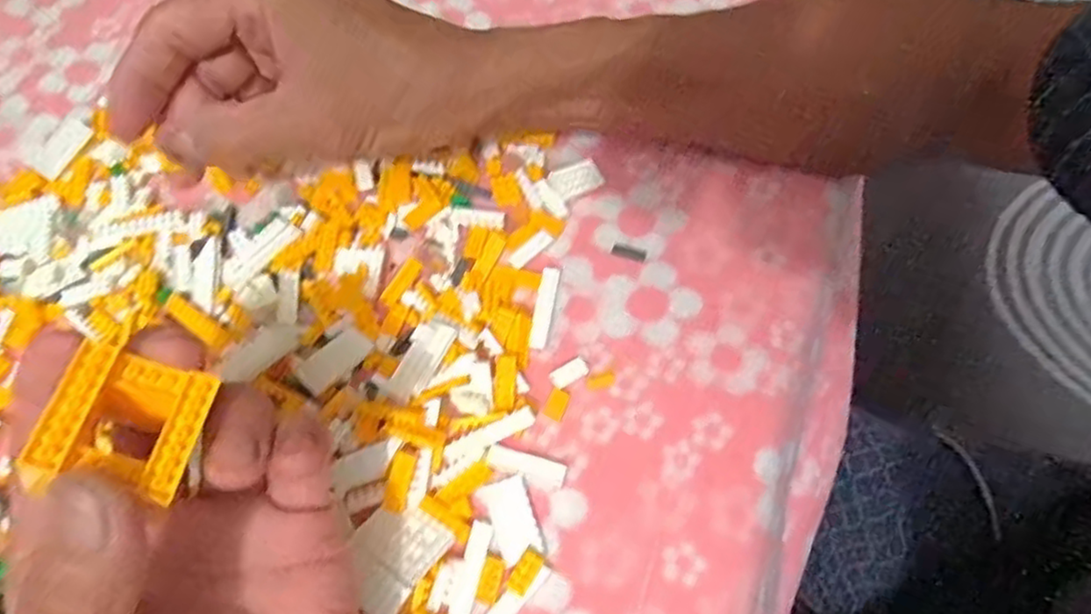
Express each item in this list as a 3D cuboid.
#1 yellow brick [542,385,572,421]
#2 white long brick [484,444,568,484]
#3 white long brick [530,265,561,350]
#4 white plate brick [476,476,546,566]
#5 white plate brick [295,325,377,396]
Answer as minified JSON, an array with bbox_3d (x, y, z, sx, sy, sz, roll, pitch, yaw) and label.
[{"bbox_3d":[0.005,0.041,0.295,0.009,0.004,0.013,22,66,11],"label":"yellow brick"},{"bbox_3d":[-0.008,0.064,0.284,0.032,0.004,0.008,14,65,7],"label":"white long brick"},{"bbox_3d":[0.000,-0.001,0.316,0.008,0.004,0.040,9,65,5],"label":"white long brick"},{"bbox_3d":[-0.013,0.082,0.272,0.018,0.004,0.031,-19,65,-8],"label":"white plate brick"},{"bbox_3d":[-0.090,0.022,0.301,0.015,0.004,0.032,39,71,17],"label":"white plate brick"}]

